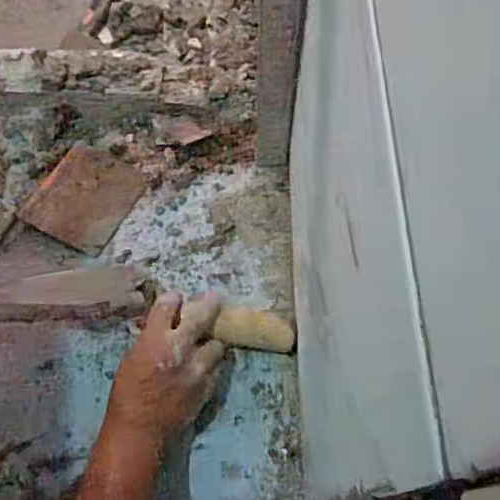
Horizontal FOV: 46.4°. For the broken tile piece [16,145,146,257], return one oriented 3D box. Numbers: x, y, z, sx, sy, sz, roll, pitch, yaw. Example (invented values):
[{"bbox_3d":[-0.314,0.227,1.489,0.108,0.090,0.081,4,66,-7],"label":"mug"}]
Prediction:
[{"bbox_3d":[-0.189,-0.063,0.668,0.109,0.013,0.118,26,67,12],"label":"broken tile piece"}]

